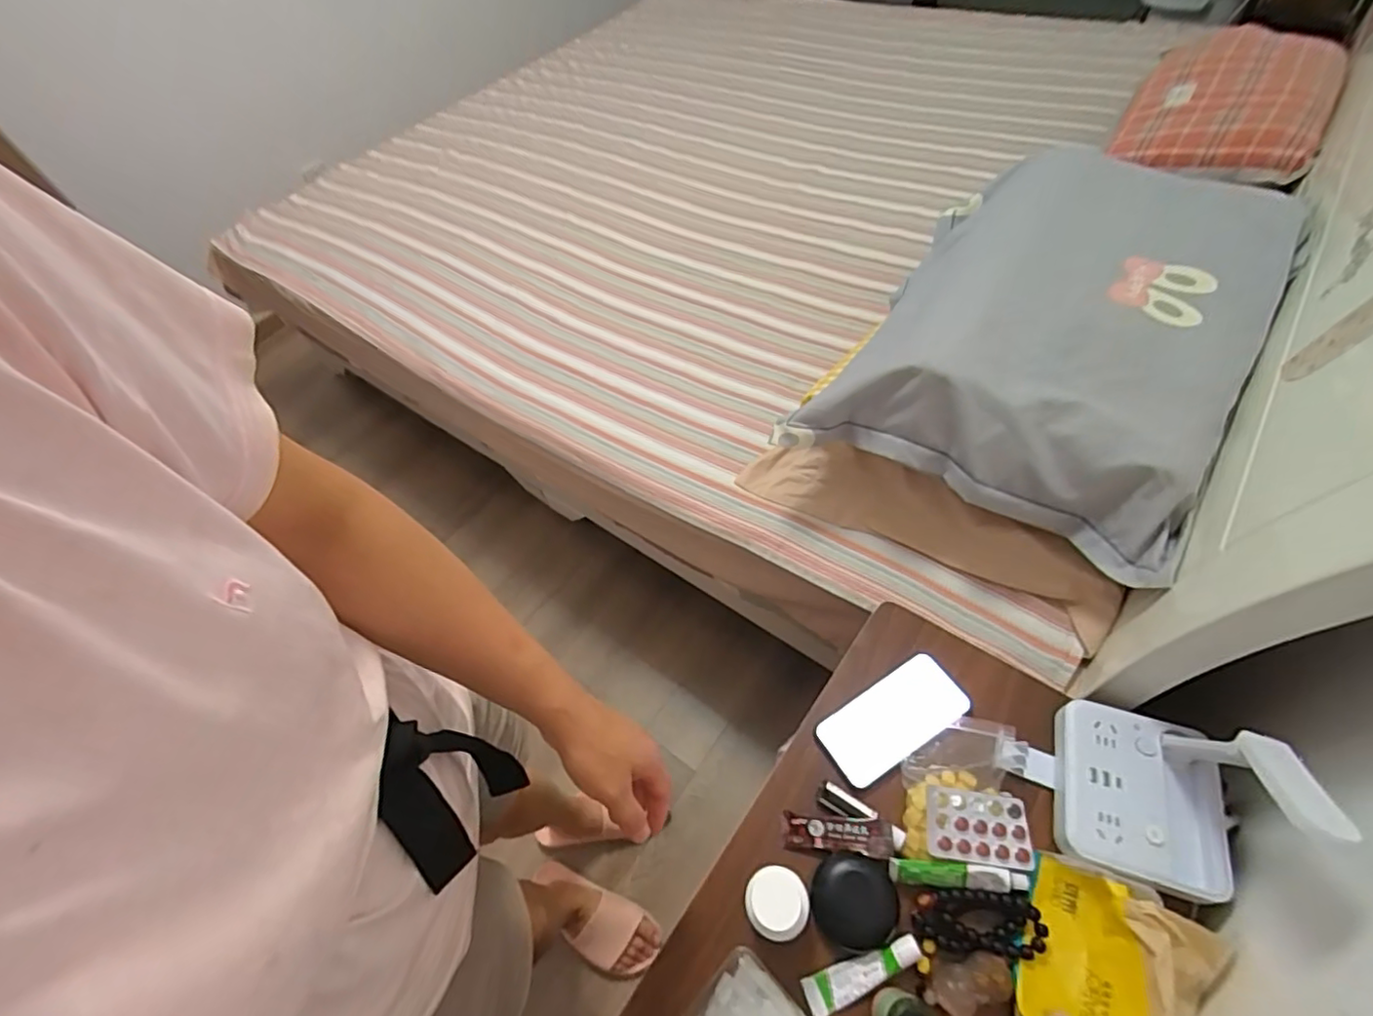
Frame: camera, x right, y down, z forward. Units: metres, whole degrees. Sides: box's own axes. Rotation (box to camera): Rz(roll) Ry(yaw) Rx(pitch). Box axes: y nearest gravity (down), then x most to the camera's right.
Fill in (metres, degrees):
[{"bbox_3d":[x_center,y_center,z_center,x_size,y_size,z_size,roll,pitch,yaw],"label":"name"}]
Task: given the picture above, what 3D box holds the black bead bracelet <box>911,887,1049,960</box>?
[{"bbox_3d":[0.243,0.346,0.495,0.099,0.014,0.044,-4,54,16],"label":"black bead bracelet"}]

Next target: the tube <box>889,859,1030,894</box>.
[{"bbox_3d":[0.233,0.317,0.508,0.111,0.016,0.018,-1,55,10],"label":"tube"}]

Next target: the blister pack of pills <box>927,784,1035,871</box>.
[{"bbox_3d":[0.257,0.281,0.521,0.084,0.009,0.057,8,55,5],"label":"blister pack of pills"}]

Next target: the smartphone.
[{"bbox_3d":[0.210,0.214,0.601,0.147,0.009,0.071,-31,62,-7],"label":"smartphone"}]

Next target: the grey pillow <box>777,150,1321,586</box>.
[{"bbox_3d":[0.495,-0.241,0.777,0.397,0.152,0.598,34,60,18],"label":"grey pillow"}]

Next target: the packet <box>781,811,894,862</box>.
[{"bbox_3d":[0.137,0.301,0.544,0.100,0.008,0.030,-7,52,22],"label":"packet"}]

